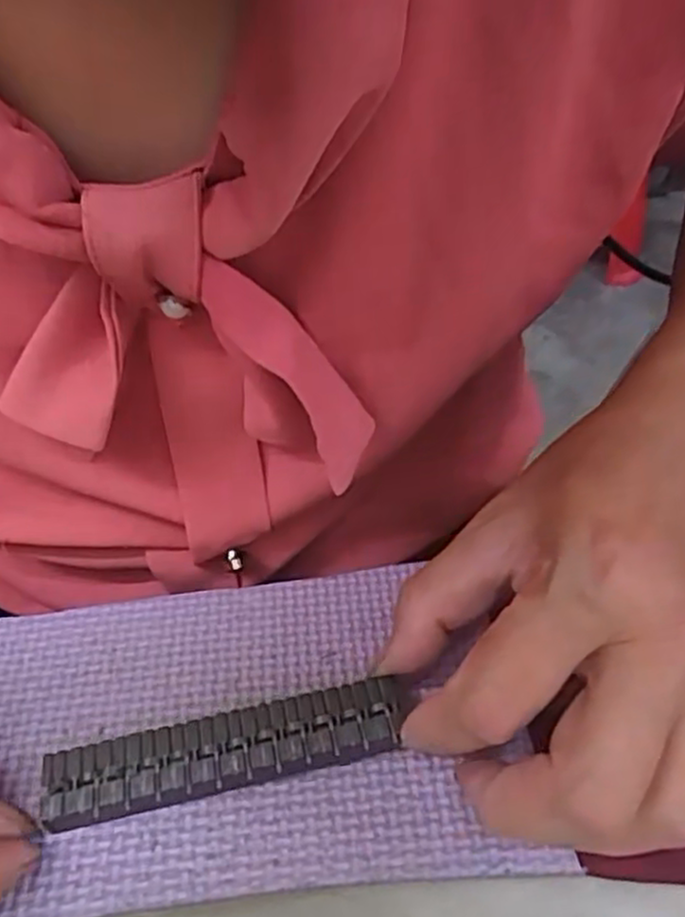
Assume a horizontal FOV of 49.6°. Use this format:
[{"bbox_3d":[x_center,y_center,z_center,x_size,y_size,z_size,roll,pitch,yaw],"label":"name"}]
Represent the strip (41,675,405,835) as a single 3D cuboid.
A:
[{"bbox_3d":[-0.031,0.079,0.201,0.097,0.004,0.022,-11,45,-7],"label":"strip"}]

